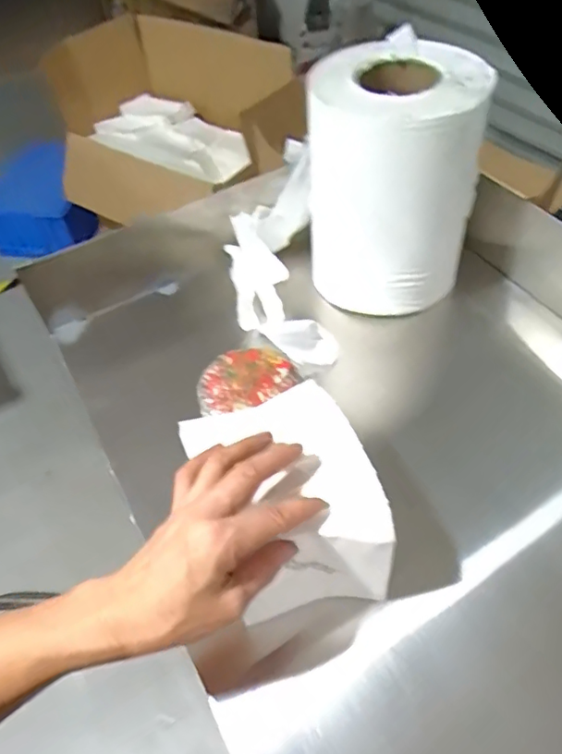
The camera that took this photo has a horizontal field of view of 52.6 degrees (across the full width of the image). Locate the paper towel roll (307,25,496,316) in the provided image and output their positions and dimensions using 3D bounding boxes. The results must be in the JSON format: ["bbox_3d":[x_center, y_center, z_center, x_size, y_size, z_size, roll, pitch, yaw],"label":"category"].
[{"bbox_3d":[0.119,-0.207,0.616,0.168,0.228,0.171,4,51,8],"label":"paper towel roll"}]

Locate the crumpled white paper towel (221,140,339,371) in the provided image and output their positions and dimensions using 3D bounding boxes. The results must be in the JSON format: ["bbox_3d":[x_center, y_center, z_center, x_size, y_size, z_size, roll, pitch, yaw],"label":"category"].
[{"bbox_3d":[-0.001,-0.134,0.672,0.112,0.073,0.274,-4,72,3],"label":"crumpled white paper towel"}]

